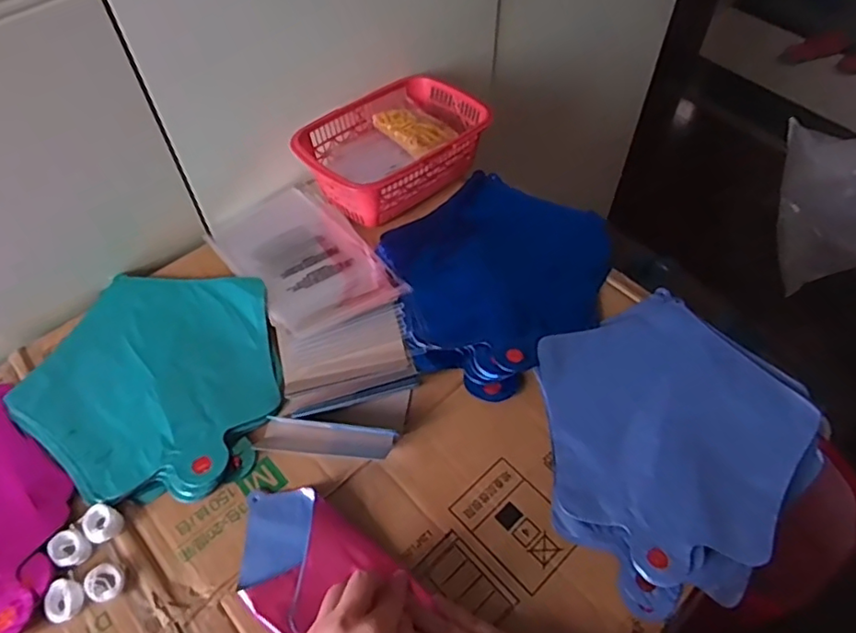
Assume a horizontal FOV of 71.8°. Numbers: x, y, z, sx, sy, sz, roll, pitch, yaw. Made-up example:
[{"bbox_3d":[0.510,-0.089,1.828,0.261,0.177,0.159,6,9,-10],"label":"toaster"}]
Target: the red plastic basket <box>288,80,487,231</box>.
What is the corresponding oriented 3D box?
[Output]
[{"bbox_3d":[-0.043,-0.200,0.693,0.222,0.064,0.148,-35,61,-23],"label":"red plastic basket"}]

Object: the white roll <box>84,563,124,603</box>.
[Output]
[{"bbox_3d":[-0.241,0.198,0.440,0.025,0.012,0.025,0,54,0],"label":"white roll"}]

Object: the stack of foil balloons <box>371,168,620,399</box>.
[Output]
[{"bbox_3d":[0.065,-0.051,0.614,0.244,0.025,0.223,-34,61,-23],"label":"stack of foil balloons"}]

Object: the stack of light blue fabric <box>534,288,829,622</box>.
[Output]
[{"bbox_3d":[0.206,0.098,0.514,0.253,0.015,0.227,-35,61,-23],"label":"stack of light blue fabric"}]

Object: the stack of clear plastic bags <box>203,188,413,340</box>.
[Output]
[{"bbox_3d":[-0.137,-0.064,0.643,0.133,0.033,0.223,-32,60,-22],"label":"stack of clear plastic bags"}]

